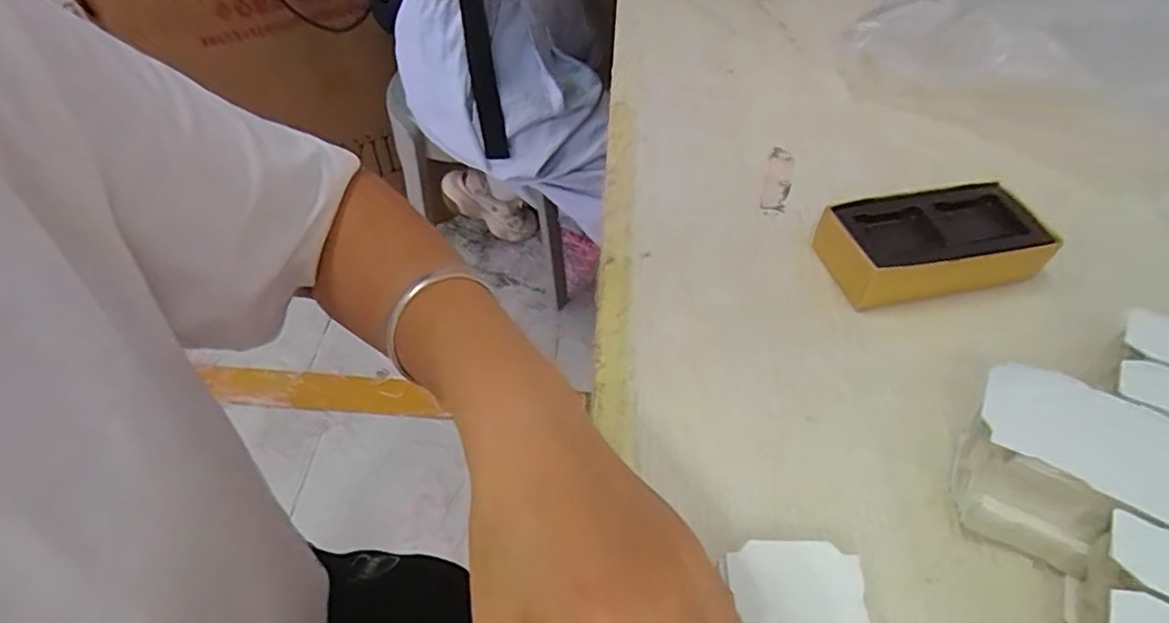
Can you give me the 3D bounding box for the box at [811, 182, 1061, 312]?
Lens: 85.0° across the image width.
[{"bbox_3d":[0.193,-0.038,0.361,0.113,0.031,0.053,-7,49,-9],"label":"box"}]

